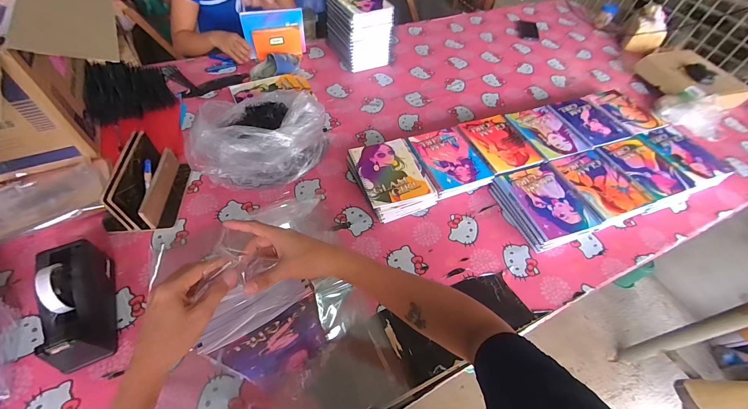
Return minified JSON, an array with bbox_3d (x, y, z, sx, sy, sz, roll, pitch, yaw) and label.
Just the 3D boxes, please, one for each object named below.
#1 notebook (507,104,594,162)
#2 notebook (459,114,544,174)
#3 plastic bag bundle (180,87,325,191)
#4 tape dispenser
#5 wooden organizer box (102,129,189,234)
[{"bbox_3d":[0.490,-0.210,0.913,0.166,0.013,0.201,-17,56,-18],"label":"notebook"},{"bbox_3d":[0.344,-0.169,0.869,0.156,0.006,0.197,-14,55,-16],"label":"notebook"},{"bbox_3d":[-0.275,-0.176,0.787,0.312,0.168,0.233,-13,55,-15],"label":"plastic bag bundle"},{"bbox_3d":[-0.506,0.167,0.546,0.083,0.105,0.203,-22,58,-21],"label":"tape dispenser"},{"bbox_3d":[-0.522,-0.052,0.712,0.148,0.112,0.199,-2,53,-7],"label":"wooden organizer box"}]

